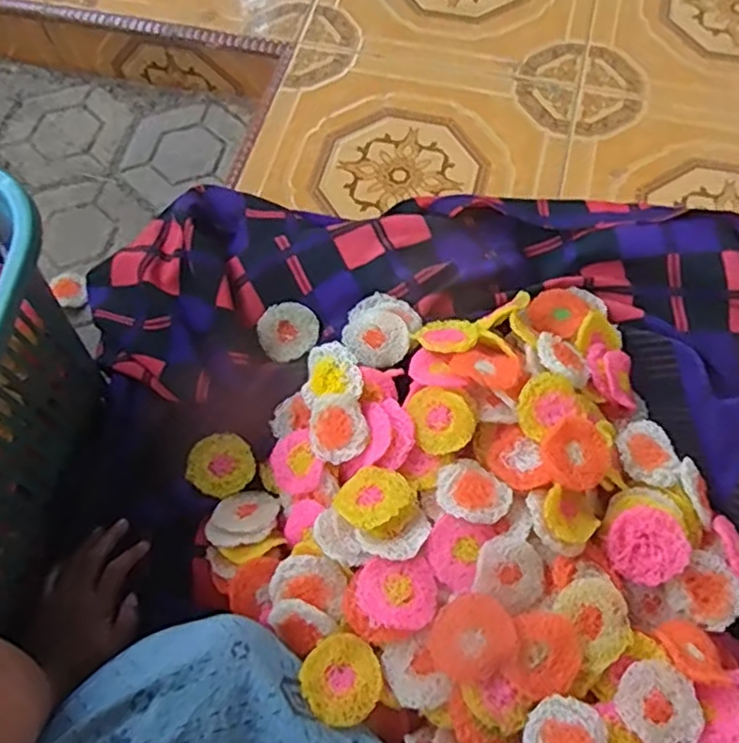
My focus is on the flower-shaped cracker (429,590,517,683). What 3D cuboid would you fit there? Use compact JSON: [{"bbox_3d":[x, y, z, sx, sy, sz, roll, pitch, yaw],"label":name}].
[{"bbox_3d":[0.081,0.212,0.552,0.066,0.015,0.059,-39,70,-14],"label":"flower-shaped cracker"}]

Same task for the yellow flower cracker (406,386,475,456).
[{"bbox_3d":[0.066,0.044,0.643,0.055,0.004,0.064,-30,75,9],"label":"yellow flower cracker"}]

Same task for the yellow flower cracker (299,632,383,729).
[{"bbox_3d":[-0.022,0.247,0.556,0.062,0.009,0.065,5,49,-6],"label":"yellow flower cracker"}]

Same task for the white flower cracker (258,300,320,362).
[{"bbox_3d":[-0.090,-0.045,0.766,0.066,0.016,0.062,-28,70,-9],"label":"white flower cracker"}]

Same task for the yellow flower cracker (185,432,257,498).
[{"bbox_3d":[-0.152,0.096,0.710,0.065,0.011,0.065,-1,68,2],"label":"yellow flower cracker"}]

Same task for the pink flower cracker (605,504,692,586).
[{"bbox_3d":[0.242,0.152,0.604,0.066,0.020,0.063,-1,65,2],"label":"pink flower cracker"}]

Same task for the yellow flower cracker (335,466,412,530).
[{"bbox_3d":[0.004,0.112,0.619,0.065,0.010,0.059,-34,48,-27],"label":"yellow flower cracker"}]

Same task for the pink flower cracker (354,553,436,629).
[{"bbox_3d":[0.022,0.183,0.574,0.067,0.018,0.056,-2,65,1],"label":"pink flower cracker"}]

